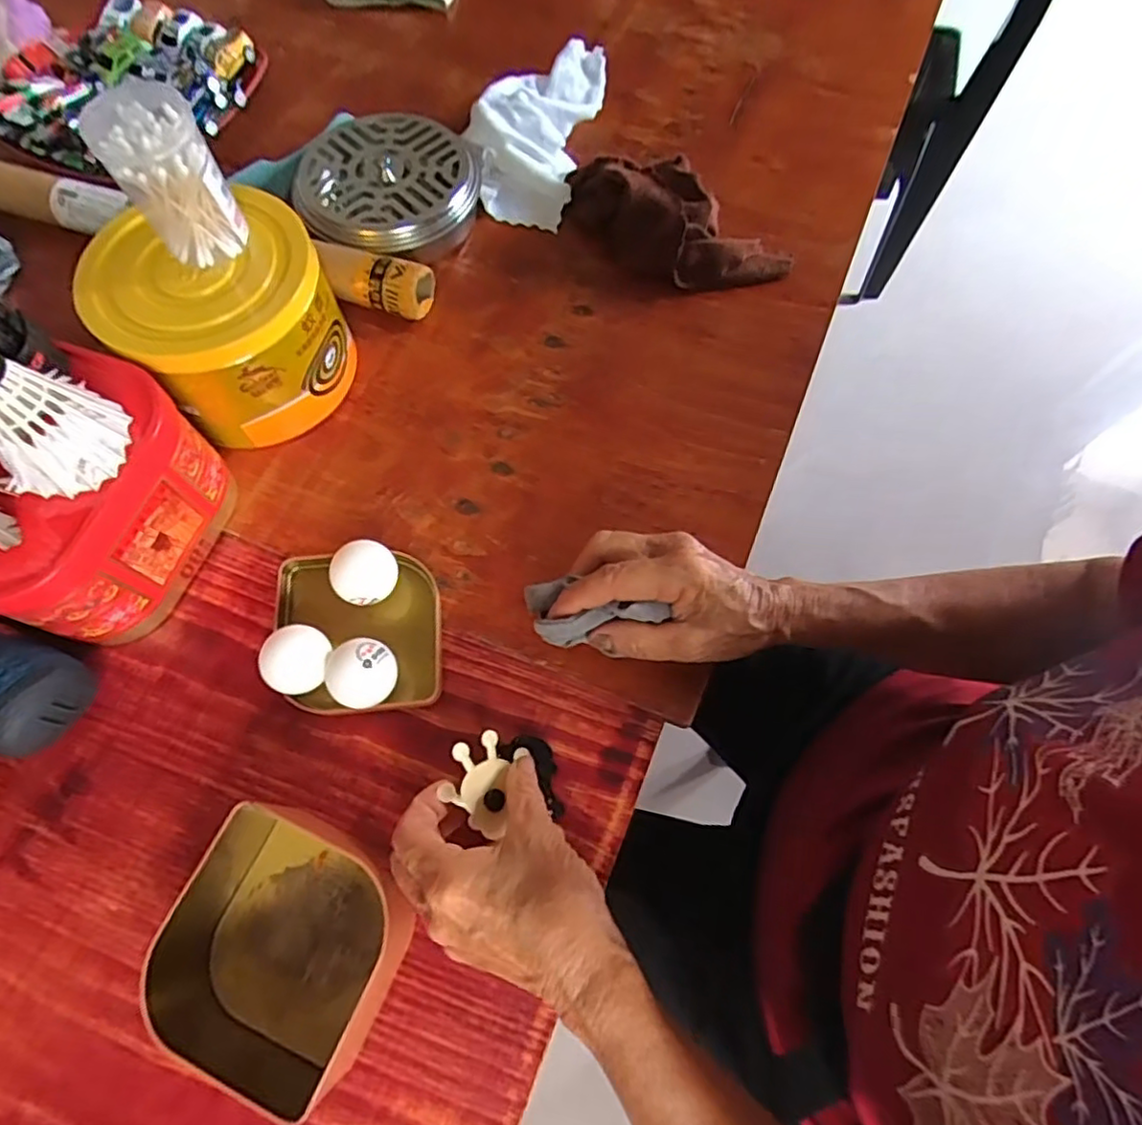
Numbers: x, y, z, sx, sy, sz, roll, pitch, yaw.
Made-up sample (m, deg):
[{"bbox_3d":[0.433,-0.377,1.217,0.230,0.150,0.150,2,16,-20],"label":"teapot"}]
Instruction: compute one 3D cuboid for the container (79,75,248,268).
[{"bbox_3d":[-0.226,-0.216,0.362,0.050,0.072,0.055,-38,73,-15],"label":"container"}]

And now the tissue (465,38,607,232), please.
[{"bbox_3d":[-0.034,-0.372,0.552,0.097,0.040,0.171,12,68,6],"label":"tissue"}]

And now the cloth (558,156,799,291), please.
[{"bbox_3d":[0.078,-0.261,0.498,0.182,0.054,0.076,20,69,9],"label":"cloth"}]

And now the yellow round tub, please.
[{"bbox_3d":[-0.225,-0.159,0.432,0.128,0.105,0.135,0,67,1],"label":"yellow round tub"}]

